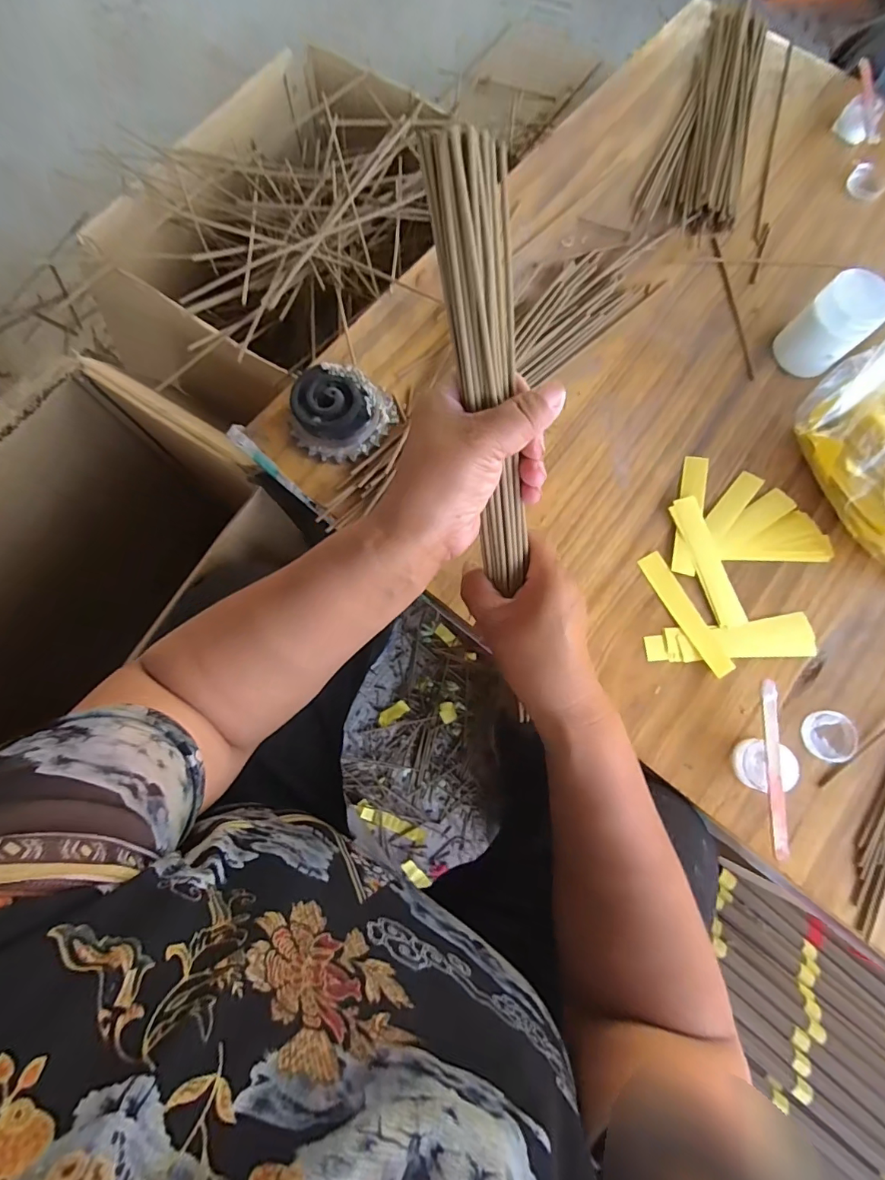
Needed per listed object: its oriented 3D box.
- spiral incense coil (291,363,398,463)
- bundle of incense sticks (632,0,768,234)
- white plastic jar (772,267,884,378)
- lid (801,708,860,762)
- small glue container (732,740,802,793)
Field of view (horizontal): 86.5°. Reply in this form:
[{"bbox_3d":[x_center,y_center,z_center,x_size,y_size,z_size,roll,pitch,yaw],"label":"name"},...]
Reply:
[{"bbox_3d":[-0.084,-0.147,0.398,0.082,0.032,0.073,31,77,9],"label":"spiral incense coil"},{"bbox_3d":[0.284,-0.507,0.501,0.093,0.024,0.301,18,77,3],"label":"bundle of incense sticks"},{"bbox_3d":[0.345,-0.233,0.418,0.050,0.067,0.053,0,77,-2],"label":"white plastic jar"},{"bbox_3d":[0.302,0.113,0.367,0.038,0.007,0.037,0,77,-2],"label":"lid"},{"bbox_3d":[0.241,0.131,0.354,0.036,0.026,0.035,0,77,-2],"label":"small glue container"}]

